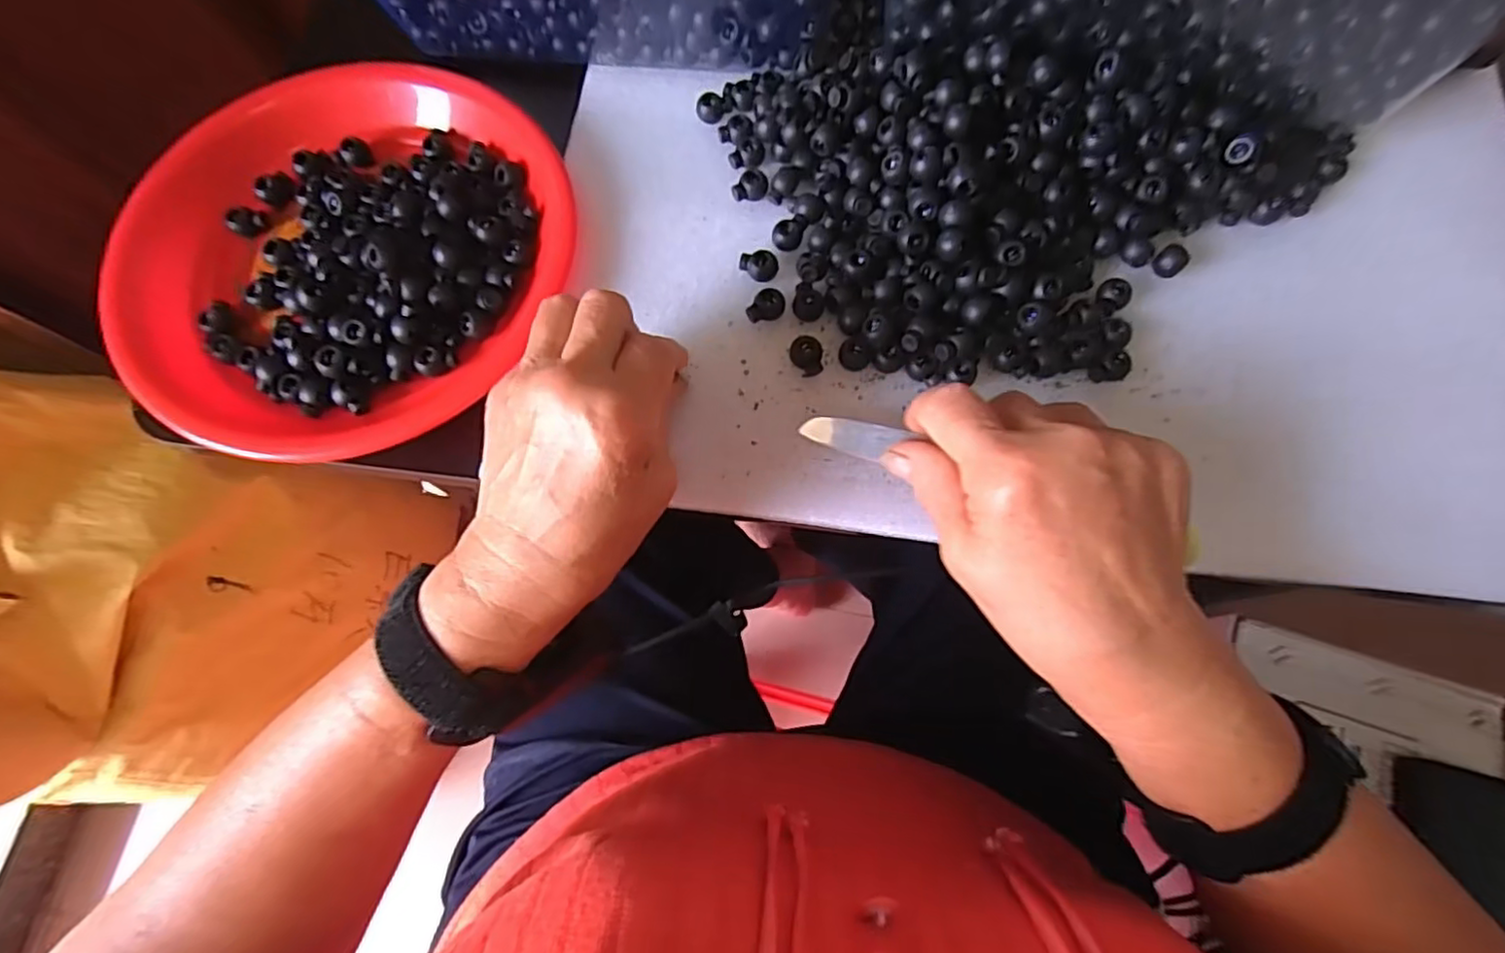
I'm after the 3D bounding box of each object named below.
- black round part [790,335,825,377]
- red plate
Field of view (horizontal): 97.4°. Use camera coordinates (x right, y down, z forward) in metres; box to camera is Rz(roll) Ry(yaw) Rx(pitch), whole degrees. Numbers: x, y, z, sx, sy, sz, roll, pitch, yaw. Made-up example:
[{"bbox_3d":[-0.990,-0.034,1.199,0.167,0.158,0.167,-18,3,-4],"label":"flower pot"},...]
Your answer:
[{"bbox_3d":[0.026,-0.058,0.323,0.015,0.011,0.018,-3,72,0],"label":"black round part"},{"bbox_3d":[-0.212,-0.120,0.342,0.210,0.026,0.220,0,72,1],"label":"red plate"}]

